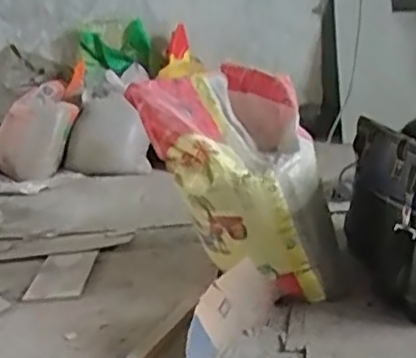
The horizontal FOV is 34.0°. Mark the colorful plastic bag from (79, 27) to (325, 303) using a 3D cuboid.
[{"bbox_3d":[0.054,-0.043,1.414,0.279,0.265,0.636,-15,59,-37],"label":"colorful plastic bag"}]

